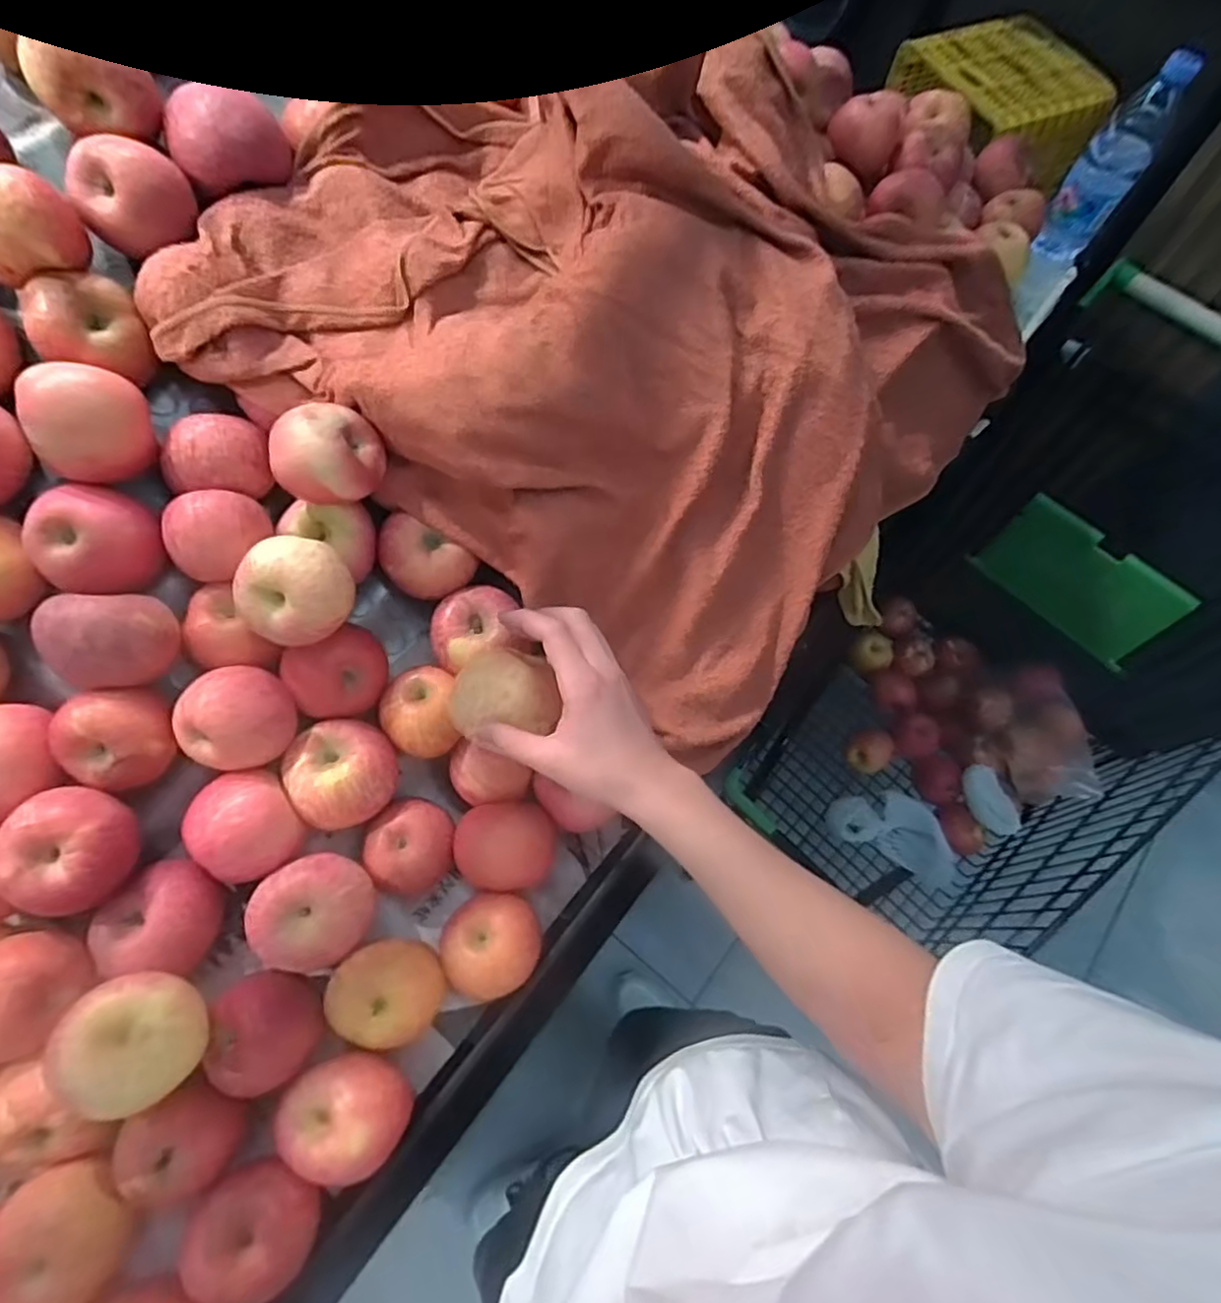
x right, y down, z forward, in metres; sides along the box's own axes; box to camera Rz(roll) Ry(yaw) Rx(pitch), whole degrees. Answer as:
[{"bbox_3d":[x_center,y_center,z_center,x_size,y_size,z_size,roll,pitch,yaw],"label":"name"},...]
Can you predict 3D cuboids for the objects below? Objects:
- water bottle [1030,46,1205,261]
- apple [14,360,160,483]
[{"bbox_3d":[0.558,-0.546,0.740,0.065,0.177,0.076,31,70,11],"label":"water bottle"},{"bbox_3d":[-0.359,-0.155,0.458,0.057,0.059,0.066,-3,68,-3],"label":"apple"}]

